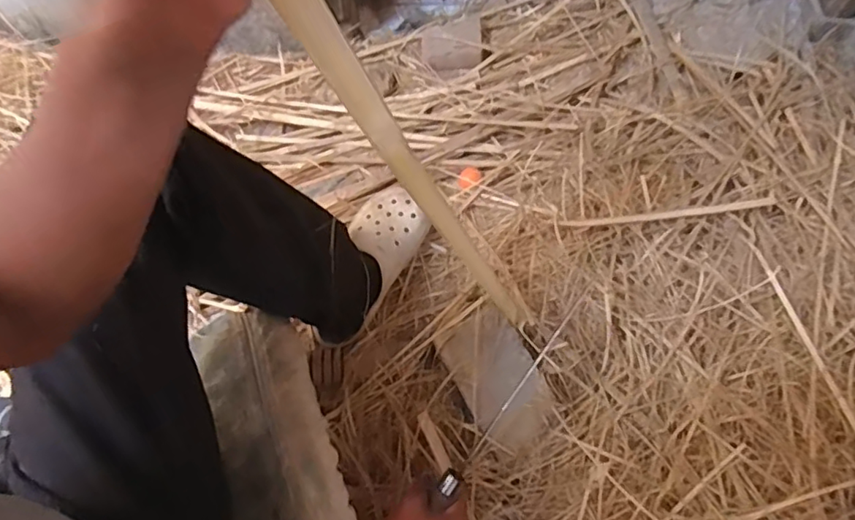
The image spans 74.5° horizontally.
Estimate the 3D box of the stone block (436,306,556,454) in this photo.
[{"bbox_3d":[0.094,0.160,0.758,0.107,0.038,0.183,-27,73,-8],"label":"stone block"}]

